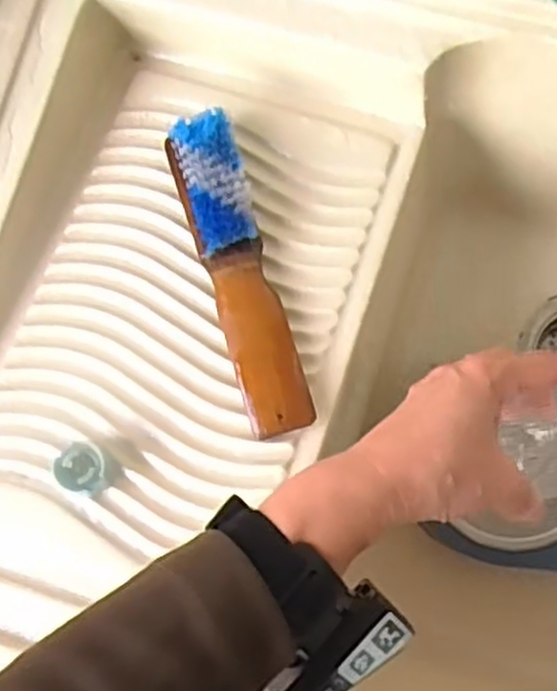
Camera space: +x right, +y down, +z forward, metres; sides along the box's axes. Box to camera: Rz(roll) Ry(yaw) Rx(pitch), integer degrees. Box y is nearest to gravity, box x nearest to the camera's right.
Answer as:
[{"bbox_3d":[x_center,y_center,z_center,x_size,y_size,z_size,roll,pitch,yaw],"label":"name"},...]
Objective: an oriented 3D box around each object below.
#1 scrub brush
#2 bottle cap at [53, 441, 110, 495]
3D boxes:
[{"bbox_3d":[-0.024,-0.047,0.466,0.041,0.025,0.204,-18,81,3],"label":"scrub brush"},{"bbox_3d":[-0.110,0.071,0.437,0.025,0.029,0.030,-8,82,4],"label":"bottle cap"}]

